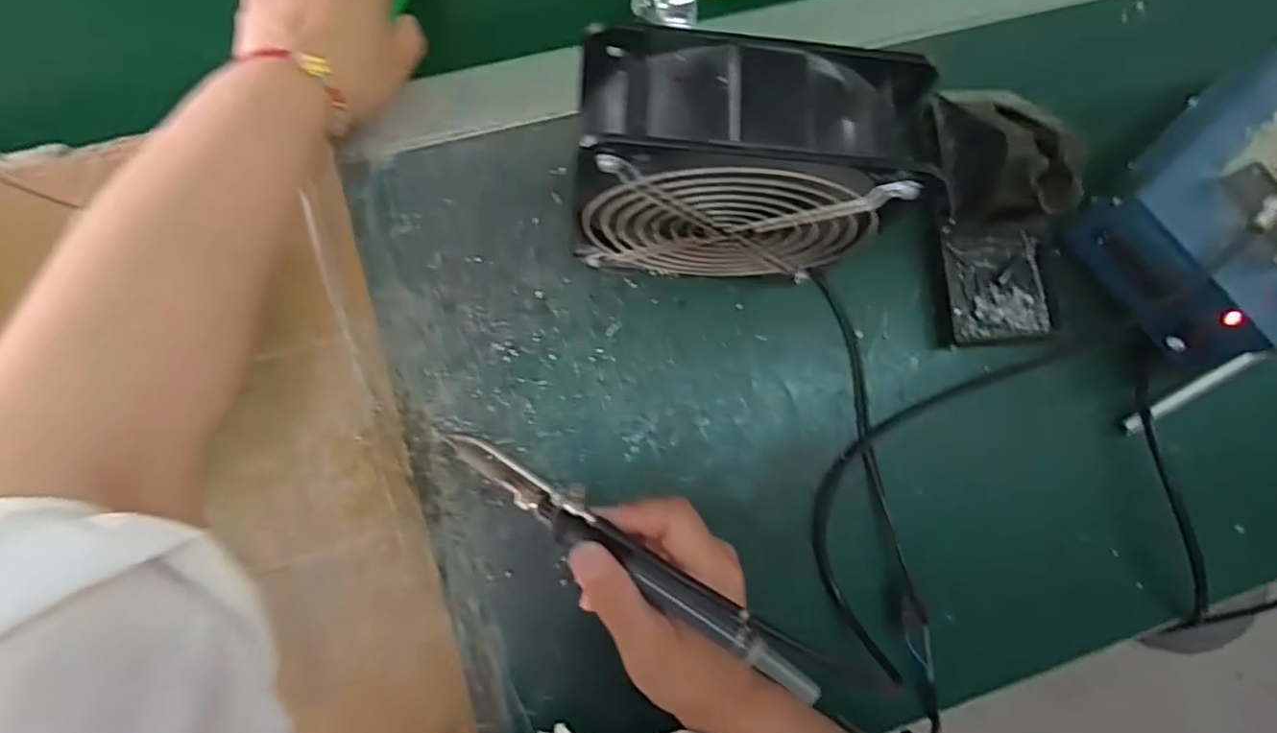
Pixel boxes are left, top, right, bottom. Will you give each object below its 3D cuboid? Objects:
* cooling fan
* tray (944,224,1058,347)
[{"bbox_3d":[0.044,-0.091,0.330,0.150,0.150,0.062,5,79,-8],"label":"cooling fan"},{"bbox_3d":[0.227,-0.052,0.427,0.073,0.017,0.074,-4,81,-8],"label":"tray"}]

